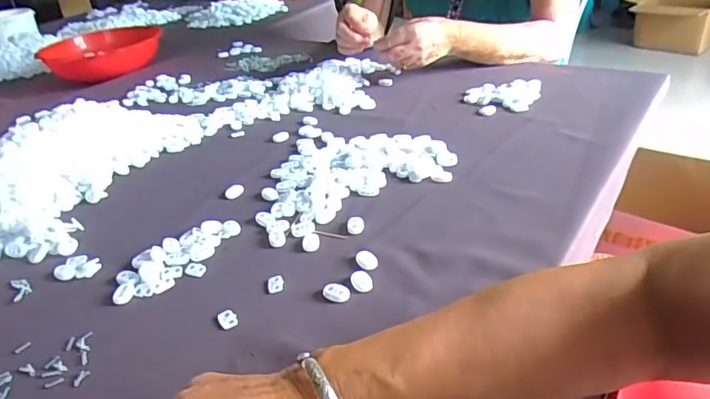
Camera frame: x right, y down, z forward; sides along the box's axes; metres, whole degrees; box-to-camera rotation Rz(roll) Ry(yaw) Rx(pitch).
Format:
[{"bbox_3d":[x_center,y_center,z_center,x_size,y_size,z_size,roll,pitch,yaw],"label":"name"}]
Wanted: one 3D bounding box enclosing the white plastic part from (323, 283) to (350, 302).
[{"bbox_3d":[-0.015,0.075,0.422,0.022,0.010,0.014,20,41,36],"label":"white plastic part"}]

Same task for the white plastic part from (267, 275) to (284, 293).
[{"bbox_3d":[-0.067,0.072,0.441,0.014,0.005,0.018,-11,32,-8],"label":"white plastic part"}]

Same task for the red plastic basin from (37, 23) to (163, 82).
[{"bbox_3d":[-0.499,-0.296,1.048,0.197,0.056,0.192,-12,32,-10],"label":"red plastic basin"}]

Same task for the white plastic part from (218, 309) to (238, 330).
[{"bbox_3d":[-0.101,0.095,0.412,0.013,0.004,0.019,-21,35,-23],"label":"white plastic part"}]

